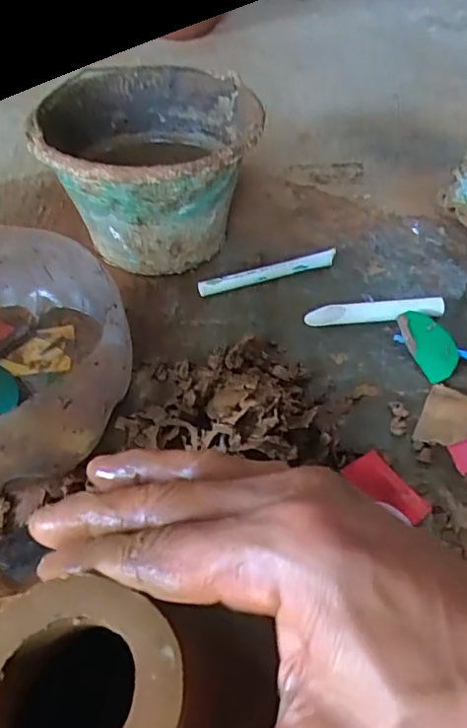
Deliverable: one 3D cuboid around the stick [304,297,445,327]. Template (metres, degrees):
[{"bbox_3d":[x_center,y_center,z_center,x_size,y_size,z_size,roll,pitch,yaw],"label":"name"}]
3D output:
[{"bbox_3d":[0.159,-0.057,0.649,0.151,0.028,0.025,-3,47,-1],"label":"stick"}]

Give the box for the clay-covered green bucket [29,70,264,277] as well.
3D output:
[{"bbox_3d":[-0.081,-0.230,0.713,0.212,0.168,0.262,2,47,4],"label":"clay-covered green bucket"}]

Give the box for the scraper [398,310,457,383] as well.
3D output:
[{"bbox_3d":[0.207,-0.022,0.612,0.042,0.007,0.080,-22,70,-4],"label":"scraper"}]

